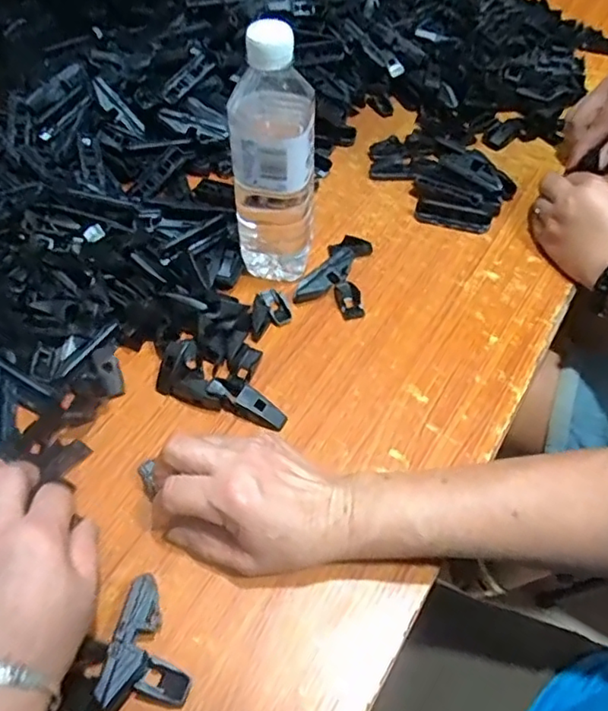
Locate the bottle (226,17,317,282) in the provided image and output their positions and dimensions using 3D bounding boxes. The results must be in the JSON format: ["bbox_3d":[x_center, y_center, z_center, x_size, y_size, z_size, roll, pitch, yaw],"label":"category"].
[{"bbox_3d":[-0.024,-0.151,0.481,0.064,0.208,0.054,0,53,-1],"label":"bottle"}]

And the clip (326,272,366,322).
[{"bbox_3d":[0.039,-0.053,0.534,0.024,0.007,0.048,-19,70,-14],"label":"clip"}]

